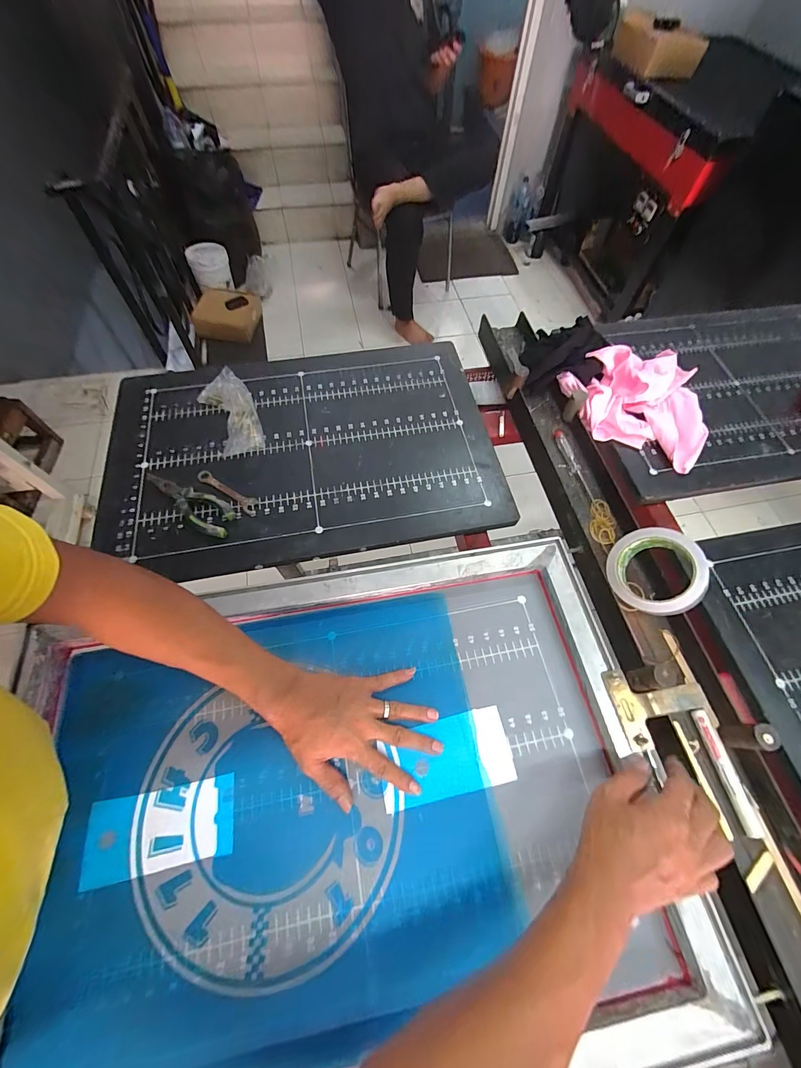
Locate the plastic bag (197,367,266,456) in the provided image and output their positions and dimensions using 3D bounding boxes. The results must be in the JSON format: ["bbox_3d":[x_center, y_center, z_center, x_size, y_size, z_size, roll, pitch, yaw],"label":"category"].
[{"bbox_3d":[-0.274,-0.203,0.615,0.075,0.035,0.171,-26,67,-15],"label":"plastic bag"}]

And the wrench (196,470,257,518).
[{"bbox_3d":[-0.254,-0.064,0.564,0.116,0.005,0.023,33,66,13],"label":"wrench"}]

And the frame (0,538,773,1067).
[{"bbox_3d":[-0.060,0.269,0.396,0.635,0.042,0.452,-9,64,-7],"label":"frame"}]

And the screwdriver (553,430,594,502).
[{"bbox_3d":[0.270,-0.111,0.599,0.022,0.012,0.137,-8,64,-6],"label":"screwdriver"}]

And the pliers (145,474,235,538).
[{"bbox_3d":[-0.300,-0.048,0.547,0.155,0.016,0.052,30,66,12],"label":"pliers"}]

